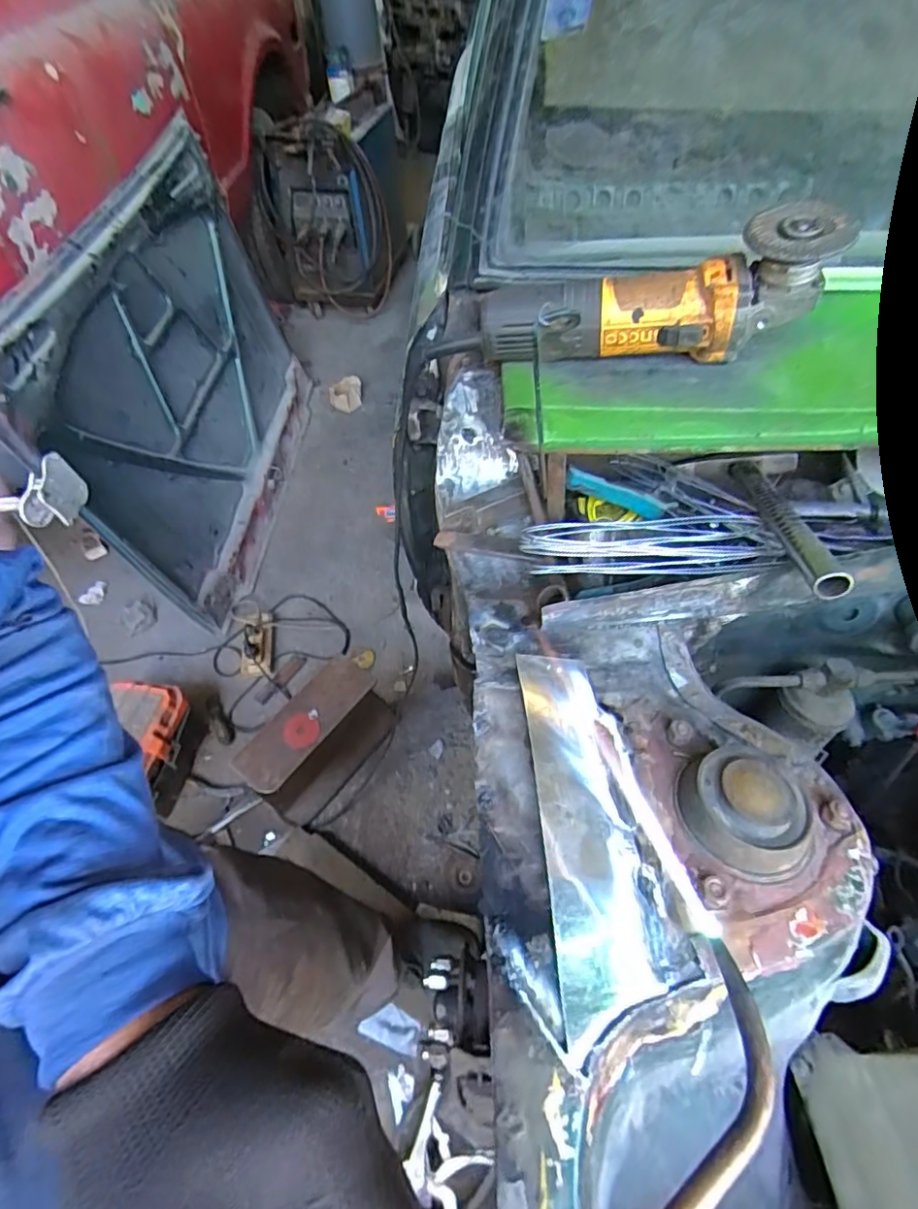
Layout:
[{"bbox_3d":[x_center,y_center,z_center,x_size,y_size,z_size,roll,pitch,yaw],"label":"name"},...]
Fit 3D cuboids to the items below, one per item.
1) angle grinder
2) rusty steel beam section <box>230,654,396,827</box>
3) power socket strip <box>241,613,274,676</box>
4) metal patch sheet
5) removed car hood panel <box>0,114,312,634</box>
[{"bbox_3d":[0.132,-0.245,0.483,0.328,0.089,0.065,-4,54,16],"label":"angle grinder"},{"bbox_3d":[-0.318,0.302,1.313,0.145,0.263,0.351,31,62,22],"label":"rusty steel beam section"},{"bbox_3d":[-0.558,0.107,1.582,0.081,0.031,0.186,-3,67,1],"label":"power socket strip"},{"bbox_3d":[0.083,0.125,0.351,0.068,0.036,0.227,-3,55,1],"label":"metal patch sheet"},{"bbox_3d":[-0.736,-0.637,1.616,0.197,0.834,1.225,2,55,4],"label":"removed car hood panel"}]

